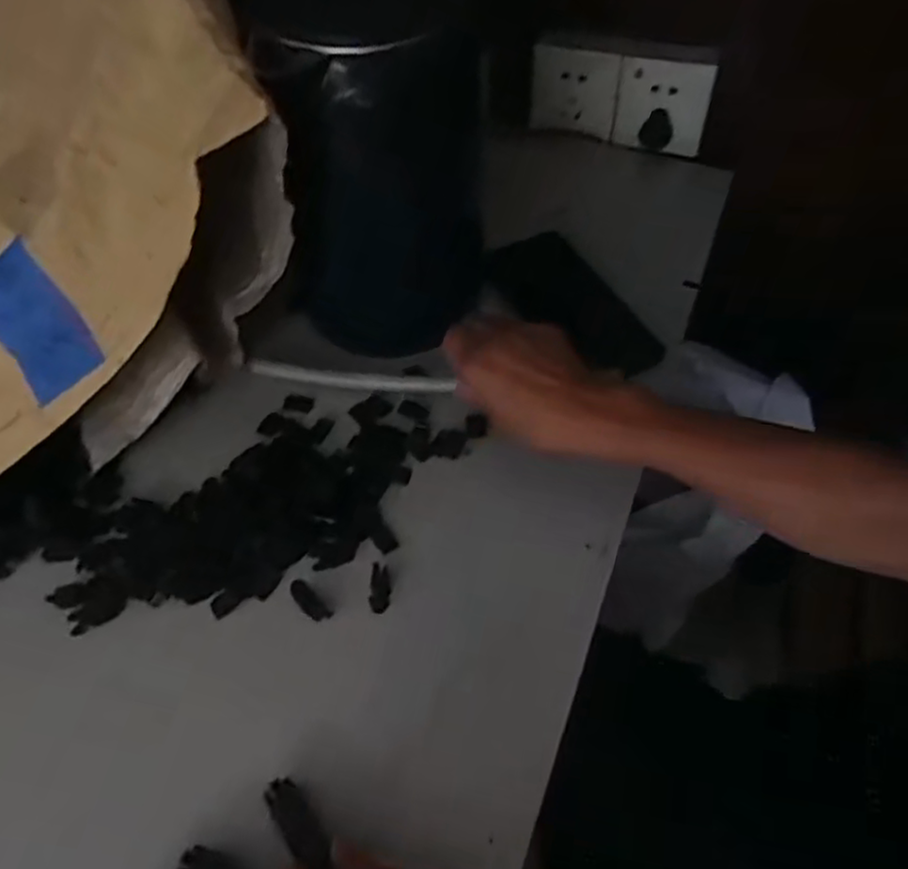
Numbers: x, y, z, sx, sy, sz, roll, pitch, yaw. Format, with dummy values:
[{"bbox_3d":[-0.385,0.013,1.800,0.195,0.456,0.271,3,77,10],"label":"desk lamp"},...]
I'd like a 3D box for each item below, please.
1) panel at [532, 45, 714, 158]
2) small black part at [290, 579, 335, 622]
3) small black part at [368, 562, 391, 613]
[{"bbox_3d":[0.157,-0.325,0.670,0.168,0.071,0.027,18,57,14],"label":"panel"},{"bbox_3d":[-0.086,0.099,0.417,0.030,0.005,0.012,39,68,21],"label":"small black part"},{"bbox_3d":[-0.045,0.093,0.424,0.012,0.006,0.031,-3,59,0],"label":"small black part"}]

